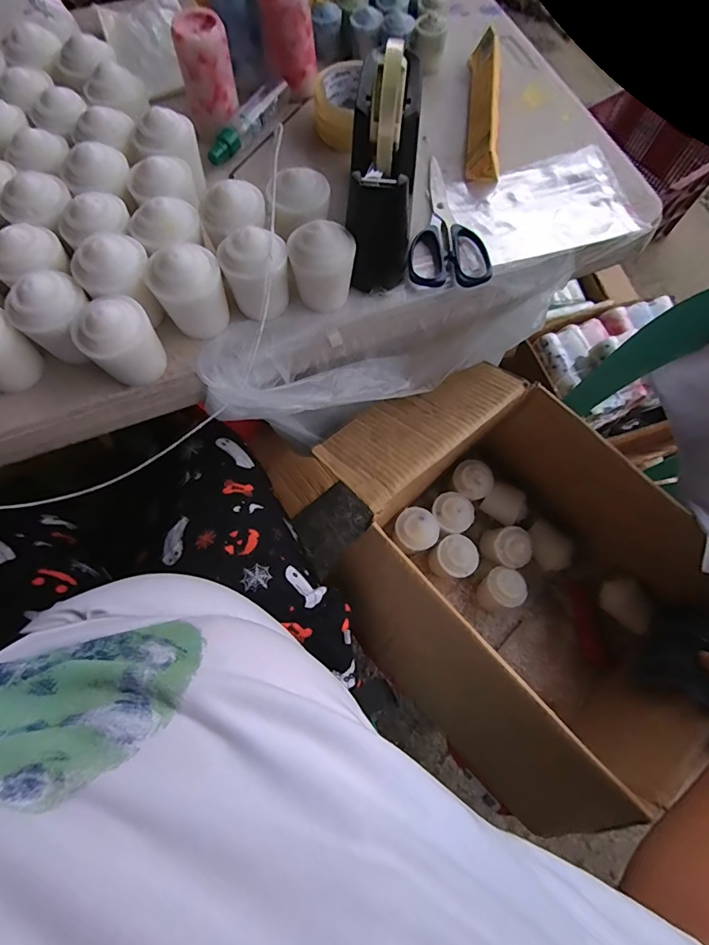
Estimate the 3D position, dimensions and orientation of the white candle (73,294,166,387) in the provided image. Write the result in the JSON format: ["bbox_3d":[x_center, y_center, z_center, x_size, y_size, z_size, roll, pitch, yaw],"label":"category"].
[{"bbox_3d":[-0.192,-0.106,0.364,0.060,0.065,0.054,-40,76,-13],"label":"white candle"}]

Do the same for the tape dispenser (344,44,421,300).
[{"bbox_3d":[0.025,-0.271,0.396,0.058,0.136,0.170,4,71,0],"label":"tape dispenser"}]

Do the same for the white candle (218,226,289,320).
[{"bbox_3d":[-0.084,-0.169,0.384,0.055,0.070,0.047,-12,72,-5],"label":"white candle"}]

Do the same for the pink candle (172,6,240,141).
[{"bbox_3d":[-0.155,-0.415,0.466,0.052,0.086,0.053,-16,72,-6],"label":"pink candle"}]

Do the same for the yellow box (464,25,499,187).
[{"bbox_3d":[0.143,-0.412,0.494,0.032,0.031,0.211,4,71,1],"label":"yellow box"}]

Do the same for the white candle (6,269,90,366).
[{"bbox_3d":[-0.242,-0.127,0.366,0.053,0.060,0.049,0,71,-1],"label":"white candle"}]

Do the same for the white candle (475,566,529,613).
[{"bbox_3d":[0.204,0.162,0.621,0.057,0.067,0.052,-32,75,-11],"label":"white candle"}]

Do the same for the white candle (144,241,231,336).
[{"bbox_3d":[-0.142,-0.157,0.383,0.059,0.068,0.058,-26,74,-9],"label":"white candle"}]

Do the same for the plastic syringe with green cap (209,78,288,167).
[{"bbox_3d":[-0.118,-0.388,0.497,0.025,0.026,0.133,34,74,10],"label":"plastic syringe with green cap"}]

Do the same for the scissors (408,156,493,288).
[{"bbox_3d":[0.085,-0.259,0.452,0.078,0.013,0.169,-6,71,-3],"label":"scissors"}]

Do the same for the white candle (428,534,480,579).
[{"bbox_3d":[0.139,0.121,0.625,0.056,0.062,0.056,0,71,-1],"label":"white candle"}]

